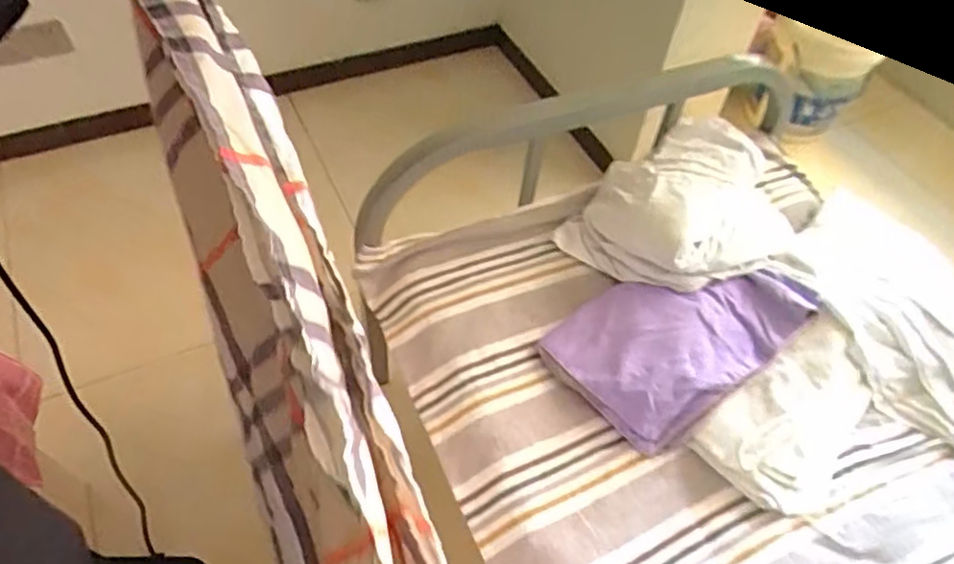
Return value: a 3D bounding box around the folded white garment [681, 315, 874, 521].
[{"bbox_3d":[0.457,0.191,0.921,0.273,0.076,0.173,-38,67,-26],"label":"folded white garment"}]

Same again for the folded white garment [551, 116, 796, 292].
[{"bbox_3d":[0.353,-0.119,1.088,0.302,0.141,0.312,3,56,-4],"label":"folded white garment"}]

